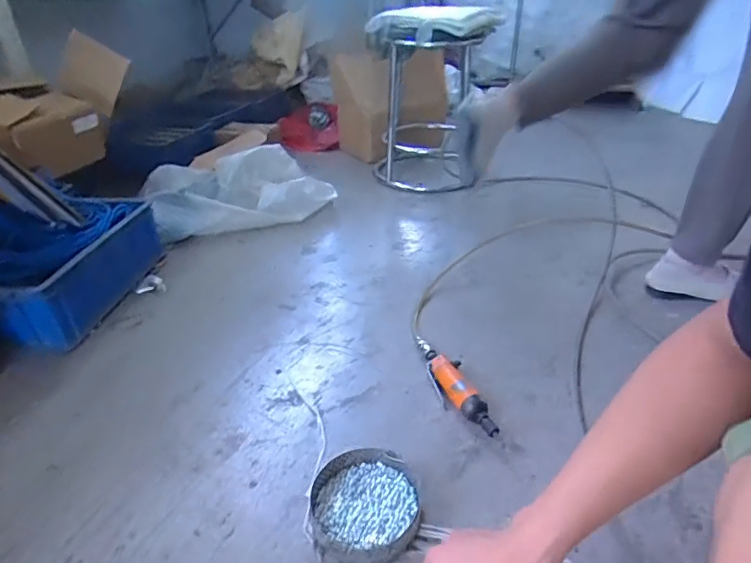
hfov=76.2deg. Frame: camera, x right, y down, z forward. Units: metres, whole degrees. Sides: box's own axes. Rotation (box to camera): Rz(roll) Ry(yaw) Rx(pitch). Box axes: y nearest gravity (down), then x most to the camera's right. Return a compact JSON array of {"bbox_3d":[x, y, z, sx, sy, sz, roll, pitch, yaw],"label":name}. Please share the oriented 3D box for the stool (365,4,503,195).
[{"bbox_3d":[0.172,-0.586,1.512,0.356,0.486,0.325,2,32,4],"label":"stool"}]

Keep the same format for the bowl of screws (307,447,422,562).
[{"bbox_3d":[-0.014,0.286,0.614,0.135,0.033,0.144,-1,32,1],"label":"bowl of screws"}]

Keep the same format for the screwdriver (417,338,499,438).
[{"bbox_3d":[0.122,0.160,0.787,0.054,0.043,0.239,-10,33,-14],"label":"screwdriver"}]

